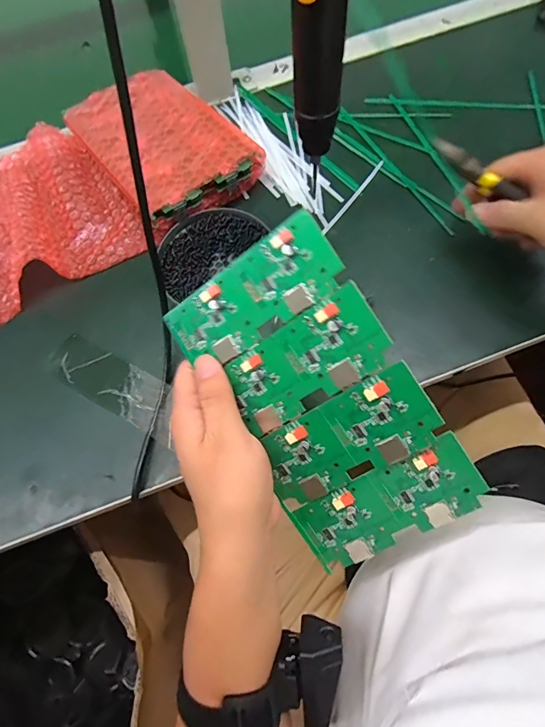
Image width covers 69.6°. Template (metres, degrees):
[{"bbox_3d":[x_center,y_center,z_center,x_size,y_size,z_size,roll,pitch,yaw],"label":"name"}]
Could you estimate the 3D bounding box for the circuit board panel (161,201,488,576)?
[{"bbox_3d":[0.029,0.025,0.253,0.117,0.015,0.208,-33,89,20],"label":"circuit board panel"}]

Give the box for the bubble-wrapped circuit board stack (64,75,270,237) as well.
[{"bbox_3d":[-0.119,-0.237,0.417,0.132,0.041,0.204,-37,72,-11],"label":"bubble-wrapped circuit board stack"}]

